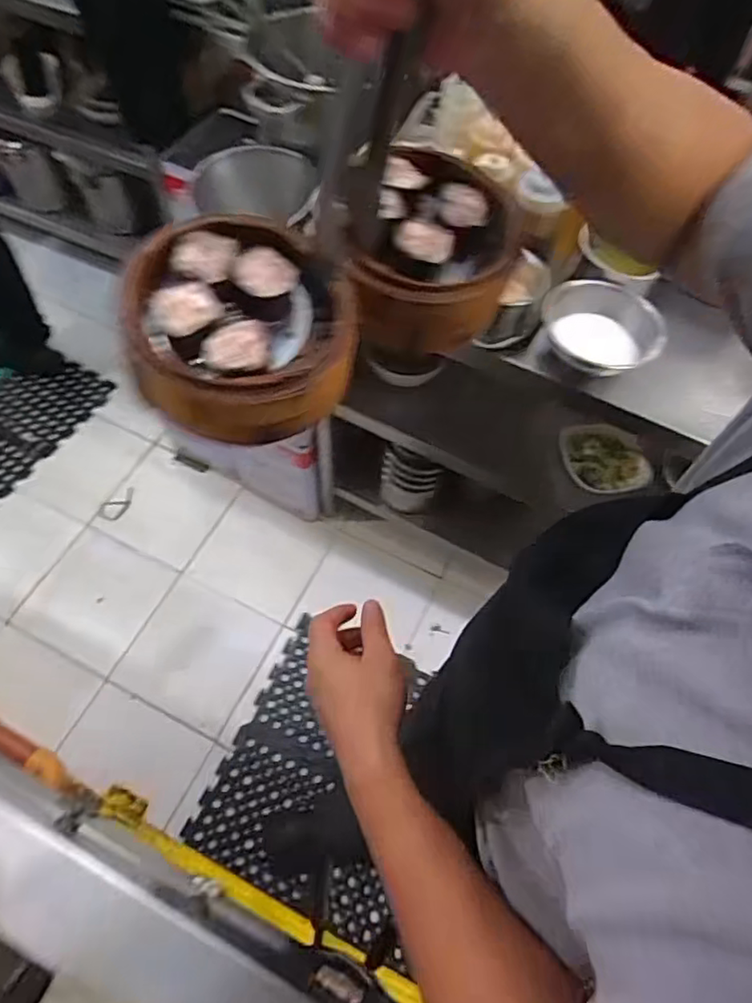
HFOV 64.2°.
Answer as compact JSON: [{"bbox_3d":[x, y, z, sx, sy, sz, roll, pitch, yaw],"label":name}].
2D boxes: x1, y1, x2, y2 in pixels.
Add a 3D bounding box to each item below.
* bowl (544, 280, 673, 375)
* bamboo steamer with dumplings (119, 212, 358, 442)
[{"bbox_3d":[0.310,-0.235,0.806,0.134,0.054,0.152,-22,64,-14],"label":"bowl"},{"bbox_3d":[-0.081,-0.111,0.374,0.131,0.051,0.143,1,61,-2],"label":"bamboo steamer with dumplings"}]

